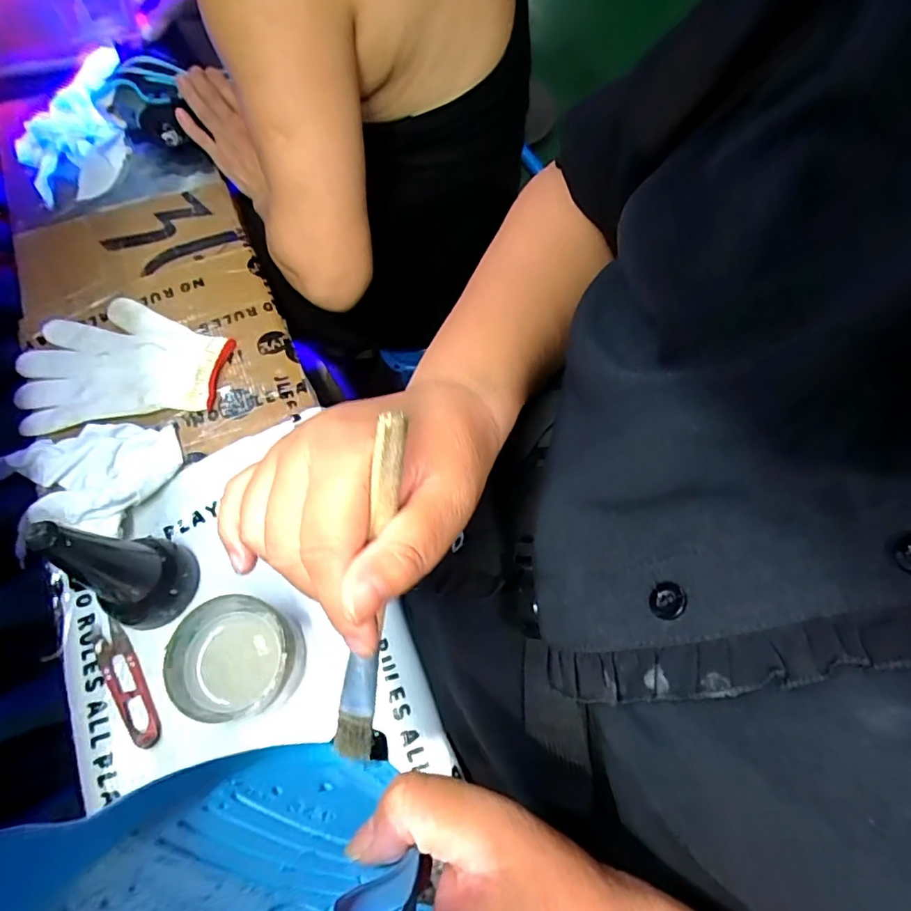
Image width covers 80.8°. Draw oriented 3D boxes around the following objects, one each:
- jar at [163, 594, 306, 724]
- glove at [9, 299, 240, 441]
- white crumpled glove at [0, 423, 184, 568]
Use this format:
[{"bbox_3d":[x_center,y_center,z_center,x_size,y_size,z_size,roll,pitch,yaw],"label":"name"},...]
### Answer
[{"bbox_3d":[-0.153,0.145,0.385,0.084,0.047,0.080,0,66,0],"label":"jar"},{"bbox_3d":[-0.323,-0.091,0.522,0.191,0.014,0.134,-7,66,-3],"label":"glove"},{"bbox_3d":[-0.323,0.024,0.456,0.161,0.032,0.112,-14,66,-6],"label":"white crumpled glove"}]

